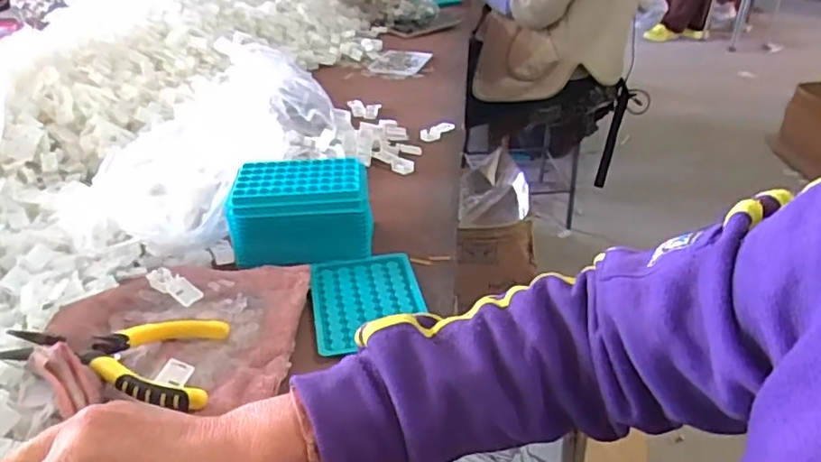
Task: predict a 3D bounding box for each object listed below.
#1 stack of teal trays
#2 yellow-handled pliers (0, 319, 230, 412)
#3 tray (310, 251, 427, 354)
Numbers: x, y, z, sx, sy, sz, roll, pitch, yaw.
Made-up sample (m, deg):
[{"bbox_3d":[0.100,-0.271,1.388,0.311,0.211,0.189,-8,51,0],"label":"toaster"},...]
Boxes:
[{"bbox_3d":[-0.104,-0.021,0.626,0.134,0.075,0.085,-1,31,-2],"label":"stack of teal trays"},{"bbox_3d":[-0.221,0.093,0.463,0.151,0.028,0.095,-2,31,-4],"label":"yellow-handled pliers"},{"bbox_3d":[-0.038,0.061,0.560,0.097,0.010,0.122,-5,32,-10],"label":"tray"}]

